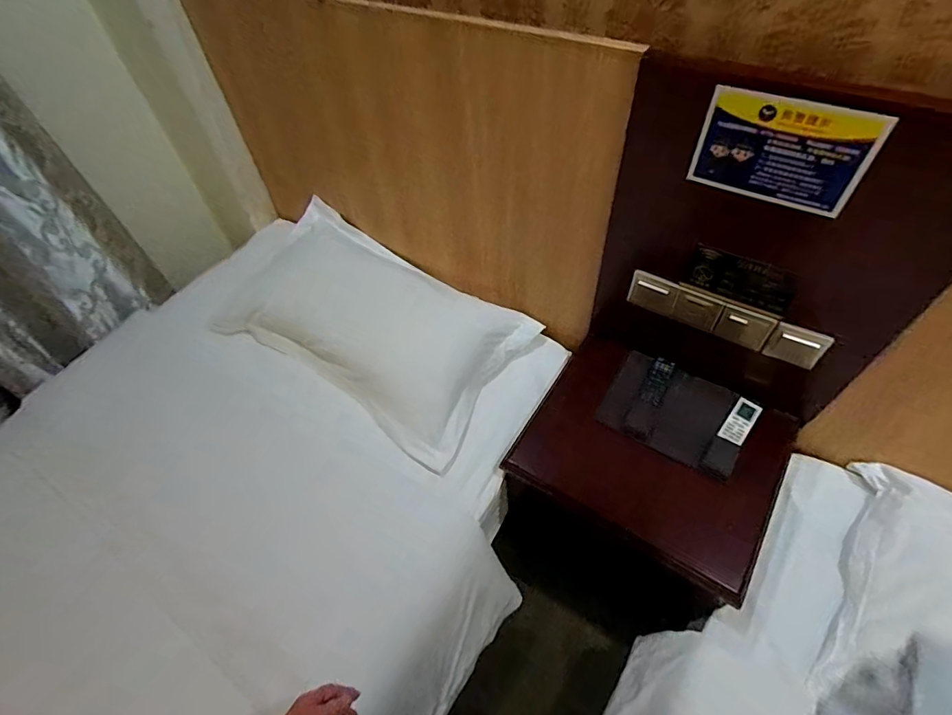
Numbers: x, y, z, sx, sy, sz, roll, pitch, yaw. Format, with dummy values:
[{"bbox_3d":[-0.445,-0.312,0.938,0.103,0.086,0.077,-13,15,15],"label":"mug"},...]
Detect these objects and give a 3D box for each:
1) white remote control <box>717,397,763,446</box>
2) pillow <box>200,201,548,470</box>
[{"bbox_3d":[0.529,0.126,0.965,0.045,0.020,0.100,33,62,25],"label":"white remote control"},{"bbox_3d":[-0.268,-0.092,1.228,0.750,0.143,0.421,27,60,22],"label":"pillow"}]

